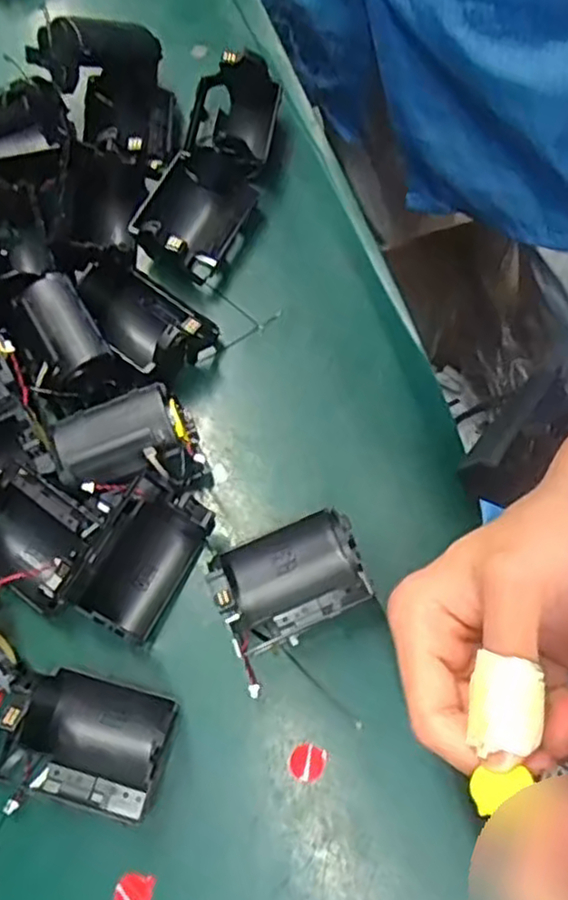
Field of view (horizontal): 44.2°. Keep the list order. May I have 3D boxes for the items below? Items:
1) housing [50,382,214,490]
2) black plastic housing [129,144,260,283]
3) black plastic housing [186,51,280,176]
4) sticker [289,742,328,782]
[{"bbox_3d":[-0.082,0.000,0.367,0.071,0.042,0.054,-19,70,-3],"label":"housing"},{"bbox_3d":[-0.056,-0.146,0.424,0.056,0.044,0.081,27,74,13],"label":"black plastic housing"},{"bbox_3d":[-0.035,-0.209,0.443,0.056,0.044,0.075,12,72,8],"label":"black plastic housing"},{"bbox_3d":[0.011,0.148,0.330,0.017,0.004,0.017,-1,70,4],"label":"sticker"}]

